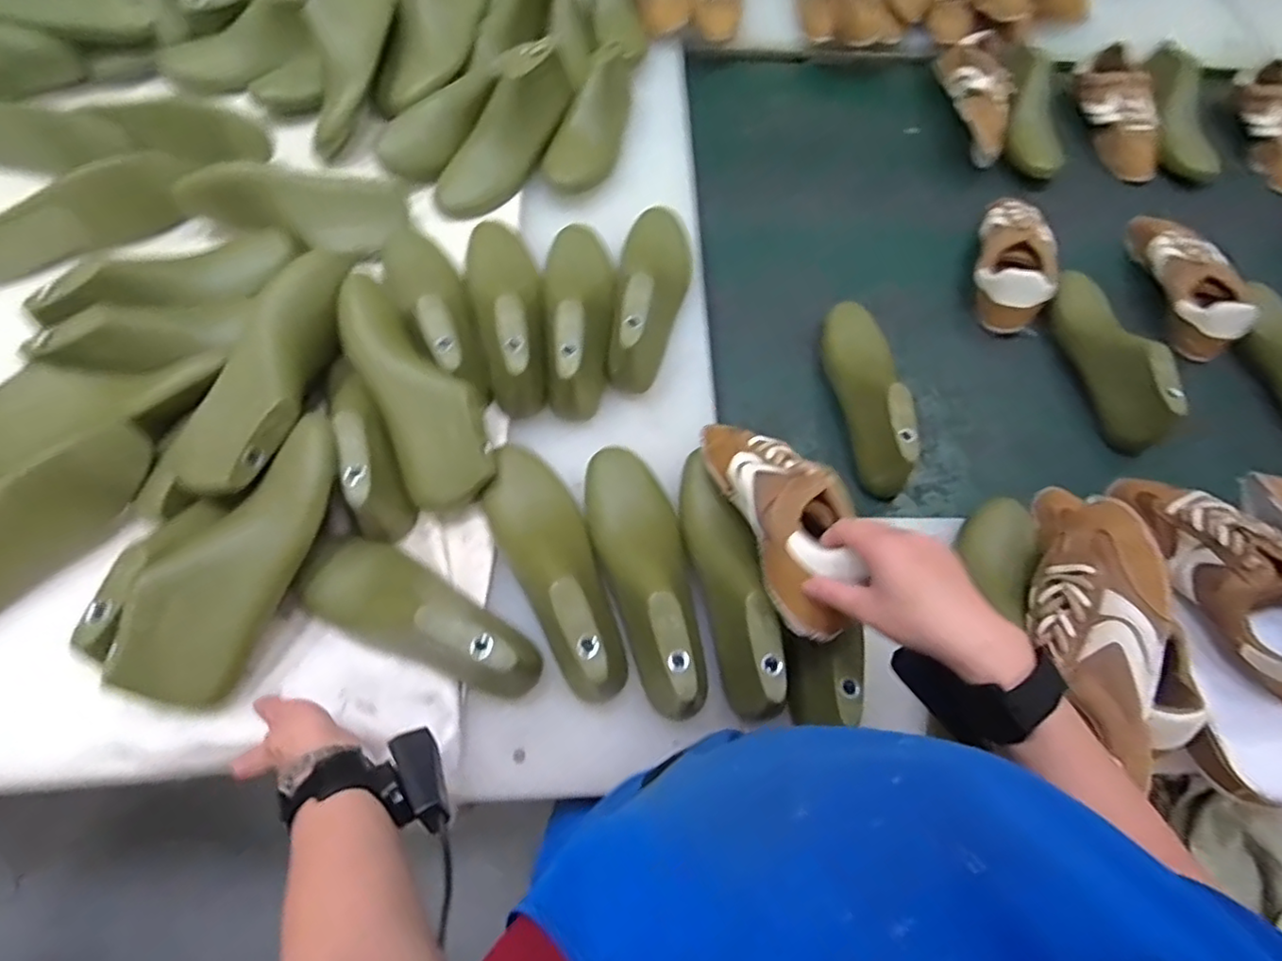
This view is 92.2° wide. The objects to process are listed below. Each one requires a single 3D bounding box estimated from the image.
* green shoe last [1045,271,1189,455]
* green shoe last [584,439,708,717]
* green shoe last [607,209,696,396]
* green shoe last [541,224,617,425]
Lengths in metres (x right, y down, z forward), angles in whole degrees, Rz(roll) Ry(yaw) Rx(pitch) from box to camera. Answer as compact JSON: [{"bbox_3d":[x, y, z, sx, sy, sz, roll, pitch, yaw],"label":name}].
[{"bbox_3d":[0.555,-0.161,0.730,0.069,0.083,0.249,2,65,-1],"label":"green shoe last"},{"bbox_3d":[0.004,0.079,0.547,0.077,0.092,0.243,-12,66,-7],"label":"green shoe last"},{"bbox_3d":[0.009,-0.217,0.688,0.081,0.098,0.246,12,66,4],"label":"green shoe last"},{"bbox_3d":[-0.068,-0.189,0.671,0.081,0.096,0.252,-2,66,-3],"label":"green shoe last"}]

